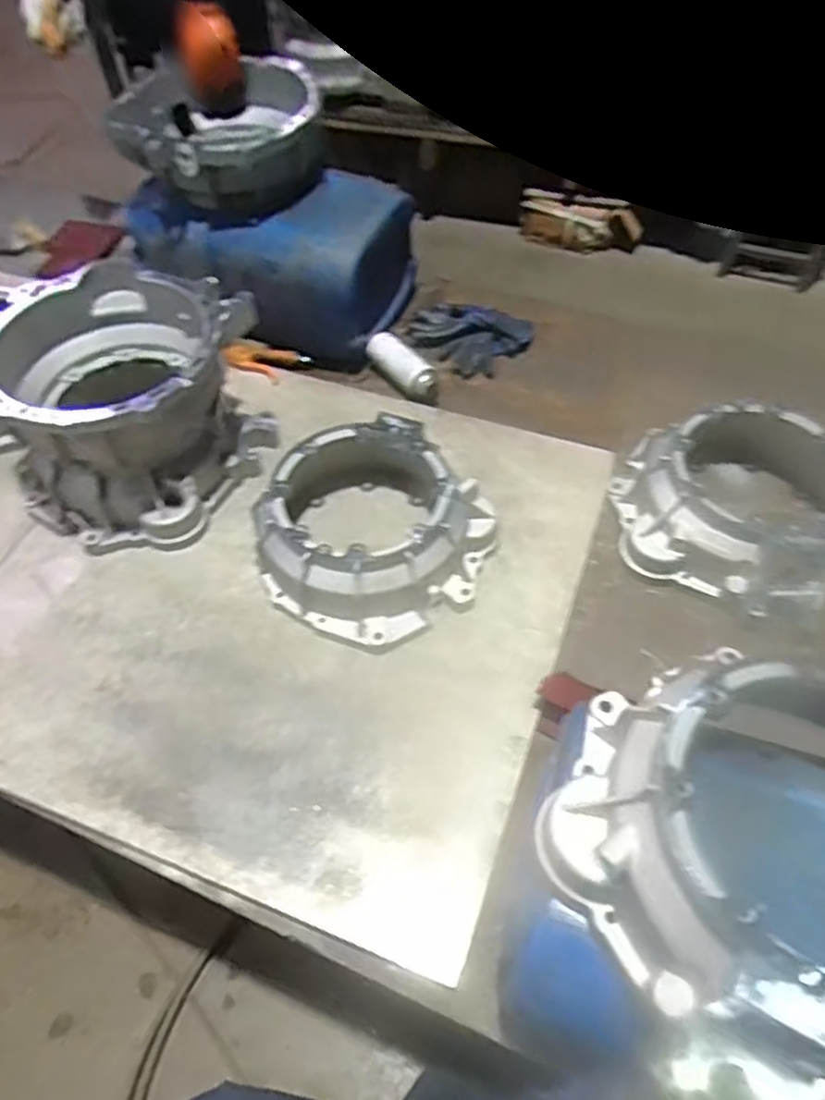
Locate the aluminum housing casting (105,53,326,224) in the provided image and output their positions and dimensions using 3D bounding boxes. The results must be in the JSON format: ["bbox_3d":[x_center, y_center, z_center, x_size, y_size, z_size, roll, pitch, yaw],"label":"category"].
[{"bbox_3d":[-0.297,-0.658,1.161,0.291,0.140,0.297,-9,55,-5],"label":"aluminum housing casting"}]

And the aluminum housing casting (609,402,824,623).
[{"bbox_3d":[0.451,-0.065,1.024,0.324,0.131,0.284,28,60,20],"label":"aluminum housing casting"}]

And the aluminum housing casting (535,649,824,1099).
[{"bbox_3d":[0.264,0.216,0.533,0.280,0.115,0.310,-22,57,-14],"label":"aluminum housing casting"}]

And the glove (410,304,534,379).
[{"bbox_3d":[0.090,-0.396,1.341,0.205,0.050,0.142,38,64,25],"label":"glove"}]

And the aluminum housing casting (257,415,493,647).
[{"bbox_3d":[-0.054,-0.028,1.007,0.282,0.140,0.282,-1,54,1],"label":"aluminum housing casting"}]

